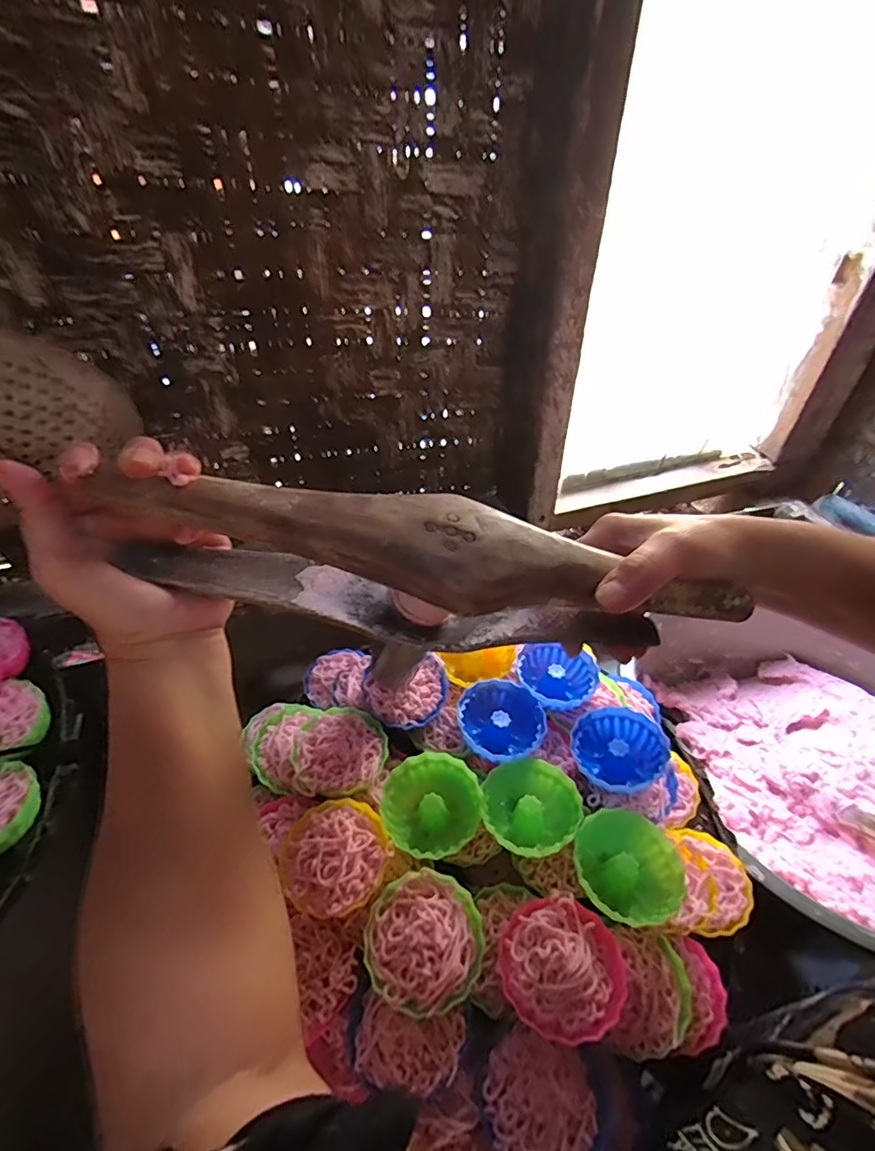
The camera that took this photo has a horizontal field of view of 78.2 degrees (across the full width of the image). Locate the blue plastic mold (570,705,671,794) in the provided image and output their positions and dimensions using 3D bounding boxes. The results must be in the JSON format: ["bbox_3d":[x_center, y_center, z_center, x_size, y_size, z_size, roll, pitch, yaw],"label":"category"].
[{"bbox_3d":[0.122,0.121,0.372,0.061,0.029,0.059,2,44,-2],"label":"blue plastic mold"}]

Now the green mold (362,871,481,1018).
[{"bbox_3d":[-0.007,0.193,0.284,0.060,0.031,0.059,2,44,-2],"label":"green mold"}]

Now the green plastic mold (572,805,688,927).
[{"bbox_3d":[0.111,0.170,0.316,0.062,0.023,0.061,2,44,-2],"label":"green plastic mold"}]

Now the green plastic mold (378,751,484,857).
[{"bbox_3d":[-0.004,0.144,0.336,0.061,0.021,0.059,2,44,-2],"label":"green plastic mold"}]

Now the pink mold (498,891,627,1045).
[{"bbox_3d":[0.063,0.201,0.278,0.061,0.030,0.059,2,44,-2],"label":"pink mold"}]

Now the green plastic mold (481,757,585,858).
[{"bbox_3d":[0.058,0.146,0.338,0.058,0.023,0.059,2,44,-2],"label":"green plastic mold"}]

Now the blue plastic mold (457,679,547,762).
[{"bbox_3d":[0.043,0.104,0.381,0.059,0.020,0.060,2,44,-2],"label":"blue plastic mold"}]

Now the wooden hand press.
[{"bbox_3d":[-0.003,0.011,0.283,0.302,0.097,0.049,10,43,-9],"label":"wooden hand press"}]

